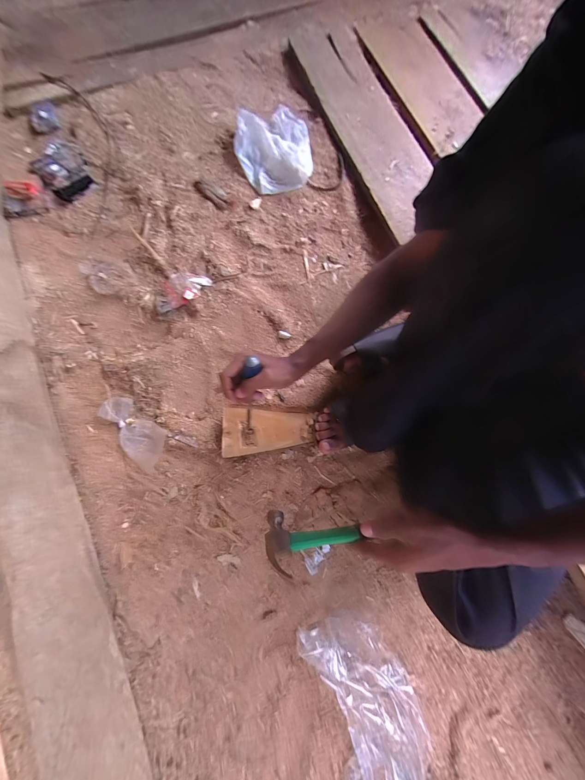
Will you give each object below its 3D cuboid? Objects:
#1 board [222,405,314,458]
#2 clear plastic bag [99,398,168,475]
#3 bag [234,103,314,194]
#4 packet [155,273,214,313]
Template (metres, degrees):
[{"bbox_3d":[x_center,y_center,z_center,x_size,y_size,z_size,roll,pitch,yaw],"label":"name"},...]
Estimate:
[{"bbox_3d":[-0.050,0.081,0.584,0.186,0.015,0.097,-3,75,-8],"label":"board"},{"bbox_3d":[-0.350,0.087,0.606,0.171,0.014,0.085,39,78,9],"label":"clear plastic bag"},{"bbox_3d":[-0.049,-0.656,0.736,0.195,0.053,0.266,-5,75,-2],"label":"bag"},{"bbox_3d":[-0.266,-0.241,0.665,0.139,0.023,0.078,-28,77,-8],"label":"packet"}]

